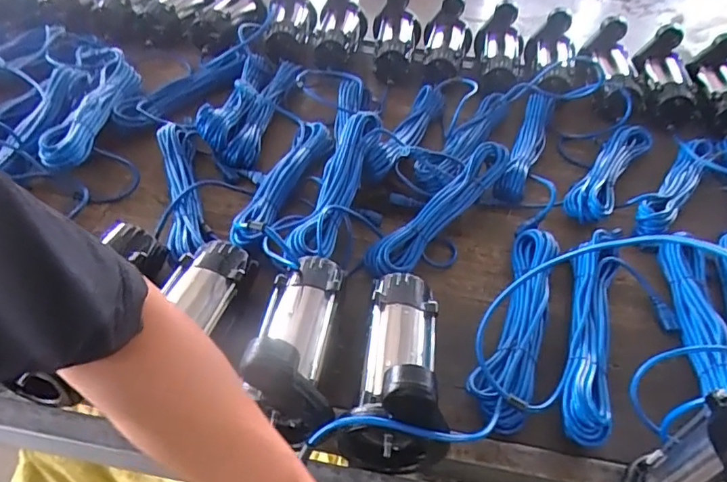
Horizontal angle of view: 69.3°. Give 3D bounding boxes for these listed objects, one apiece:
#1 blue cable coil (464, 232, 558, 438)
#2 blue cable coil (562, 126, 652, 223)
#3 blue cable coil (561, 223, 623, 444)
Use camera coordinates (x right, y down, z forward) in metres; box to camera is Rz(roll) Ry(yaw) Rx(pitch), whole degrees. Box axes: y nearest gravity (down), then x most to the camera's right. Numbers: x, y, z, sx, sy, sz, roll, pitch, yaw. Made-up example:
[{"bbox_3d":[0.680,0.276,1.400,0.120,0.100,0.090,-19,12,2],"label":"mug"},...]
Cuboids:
[{"bbox_3d":[0.220,0.096,0.739,0.084,0.063,0.352,20,46,14],"label":"blue cable coil"},{"bbox_3d":[0.462,-0.125,0.992,0.079,0.053,0.316,31,50,23],"label":"blue cable coil"},{"bbox_3d":[0.316,0.107,0.729,0.073,0.052,0.352,19,46,13],"label":"blue cable coil"}]

